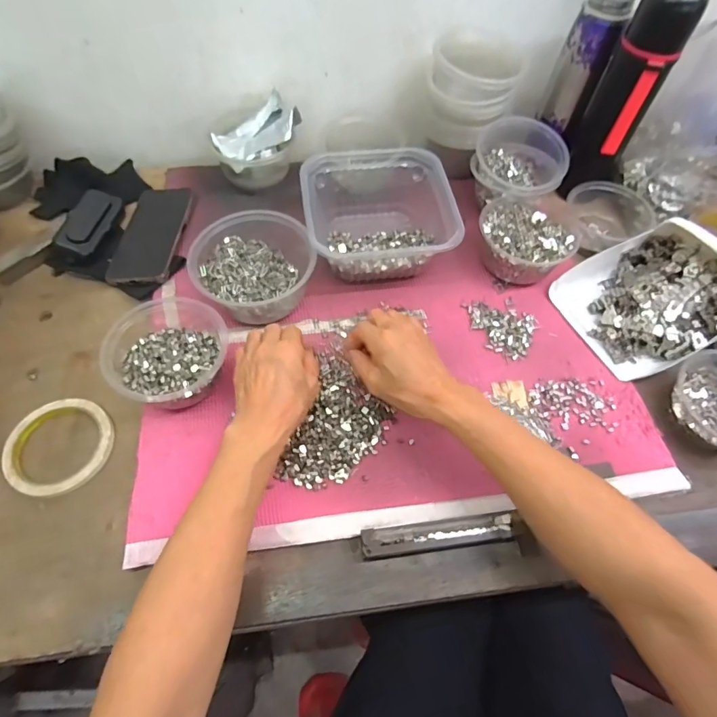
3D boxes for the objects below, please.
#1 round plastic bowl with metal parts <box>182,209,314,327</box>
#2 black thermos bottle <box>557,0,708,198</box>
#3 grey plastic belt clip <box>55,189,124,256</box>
[{"bbox_3d":[-0.114,-0.109,0.520,0.136,0.065,0.152,23,63,11],"label":"round plastic bowl with metal parts"},{"bbox_3d":[0.322,-0.310,0.550,0.079,0.231,0.085,25,63,11],"label":"black thermos bottle"},{"bbox_3d":[-0.340,-0.176,0.575,0.041,0.029,0.106,7,61,2],"label":"grey plastic belt clip"}]

